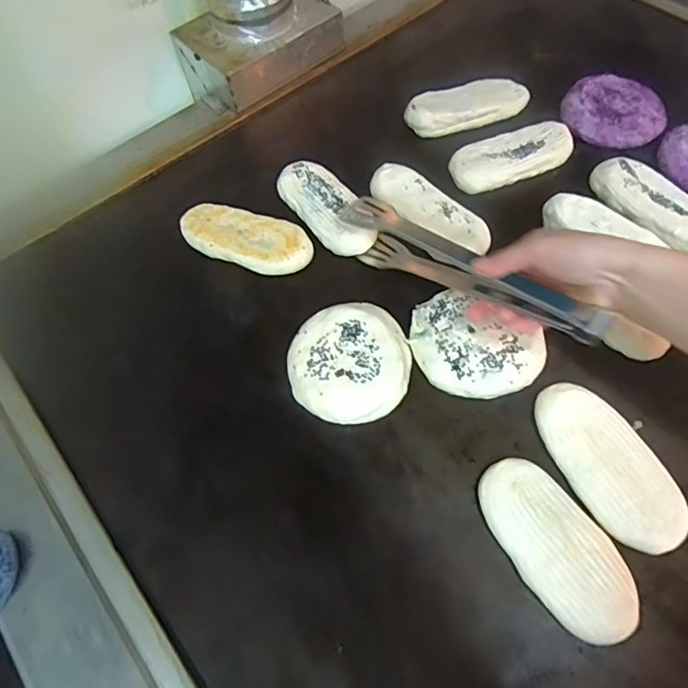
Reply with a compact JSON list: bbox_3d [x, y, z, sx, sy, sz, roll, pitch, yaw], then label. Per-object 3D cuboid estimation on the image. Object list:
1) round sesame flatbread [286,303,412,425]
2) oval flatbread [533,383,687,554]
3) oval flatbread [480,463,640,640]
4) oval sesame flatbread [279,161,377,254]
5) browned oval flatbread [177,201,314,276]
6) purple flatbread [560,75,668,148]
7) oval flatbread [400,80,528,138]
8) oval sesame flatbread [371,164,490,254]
[{"bbox_3d":[0.005,0.017,0.480,0.112,0.024,0.114,-2,62,3],"label":"round sesame flatbread"},{"bbox_3d":[0.220,0.098,0.420,0.070,0.017,0.144,-25,63,-9],"label":"oval flatbread"},{"bbox_3d":[0.164,0.157,0.394,0.070,0.021,0.139,-34,65,-13],"label":"oval flatbread"},{"bbox_3d":[-0.018,-0.155,0.570,0.061,0.025,0.139,-34,65,-13],"label":"oval sesame flatbread"},{"bbox_3d":[-0.108,-0.115,0.555,0.150,0.021,0.067,21,65,14],"label":"browned oval flatbread"},{"bbox_3d":[0.331,-0.285,0.617,0.117,0.018,0.107,-2,62,3],"label":"purple flatbread"},{"bbox_3d":[0.156,-0.303,0.639,0.154,0.029,0.064,-22,63,-7],"label":"oval flatbread"},{"bbox_3d":[0.095,-0.150,0.557,0.155,0.017,0.058,37,70,21],"label":"oval sesame flatbread"}]

